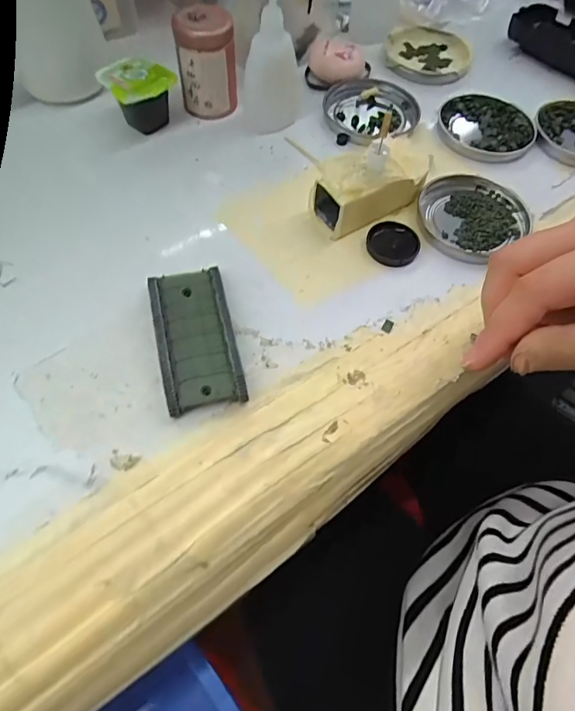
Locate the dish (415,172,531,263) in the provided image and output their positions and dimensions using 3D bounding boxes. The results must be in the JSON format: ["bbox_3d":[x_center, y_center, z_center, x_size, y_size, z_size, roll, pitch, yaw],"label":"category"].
[{"bbox_3d":[0.132,-0.099,0.332,0.076,0.008,0.078,1,61,-2],"label":"dish"}]

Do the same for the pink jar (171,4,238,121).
[{"bbox_3d":[-0.062,-0.222,0.356,0.042,0.070,0.035,-7,61,-7],"label":"pink jar"}]

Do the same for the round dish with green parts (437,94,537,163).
[{"bbox_3d":[0.164,-0.190,0.381,0.076,0.010,0.073,1,61,-2],"label":"round dish with green parts"}]

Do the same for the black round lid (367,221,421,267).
[{"bbox_3d":[0.072,-0.077,0.318,0.035,0.006,0.034,1,61,-2],"label":"black round lid"}]

